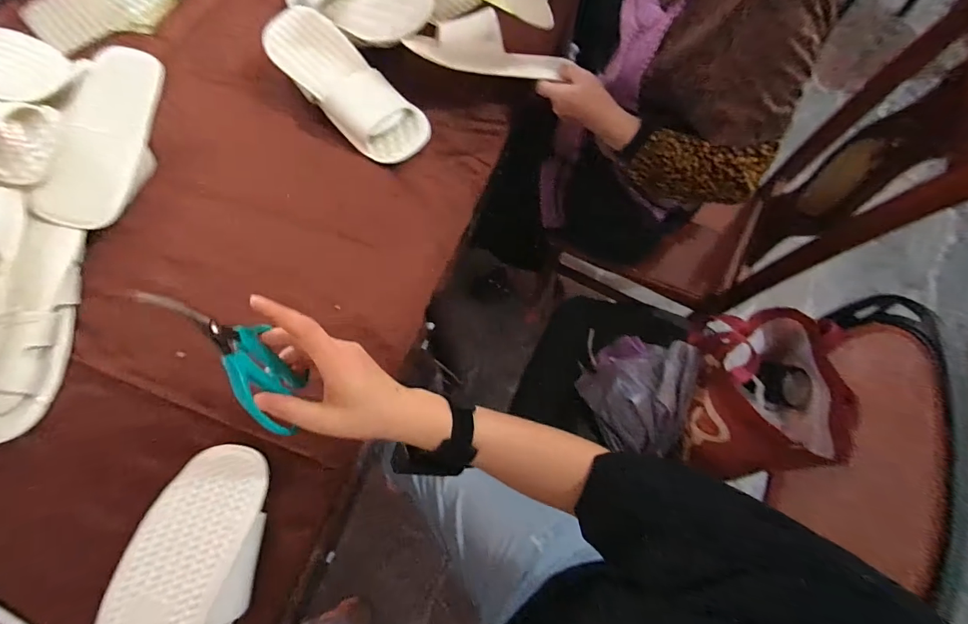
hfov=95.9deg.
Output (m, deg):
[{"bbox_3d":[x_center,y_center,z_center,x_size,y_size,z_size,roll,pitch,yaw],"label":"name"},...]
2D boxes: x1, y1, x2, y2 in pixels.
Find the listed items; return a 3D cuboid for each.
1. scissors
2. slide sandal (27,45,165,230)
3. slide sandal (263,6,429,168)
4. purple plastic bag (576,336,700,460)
[{"bbox_3d":[-0.185,0.031,0.330,0.010,0.144,0.067,-19,38,12],"label":"scissors"},{"bbox_3d":[-0.512,-0.234,0.594,0.094,0.073,0.269,11,74,-21],"label":"slide sandal"},{"bbox_3d":[-0.214,-0.349,0.669,0.110,0.053,0.323,-41,72,-16],"label":"slide sandal"},{"bbox_3d":[0.265,0.132,0.743,0.168,0.145,0.183,-42,73,-17],"label":"purple plastic bag"}]

